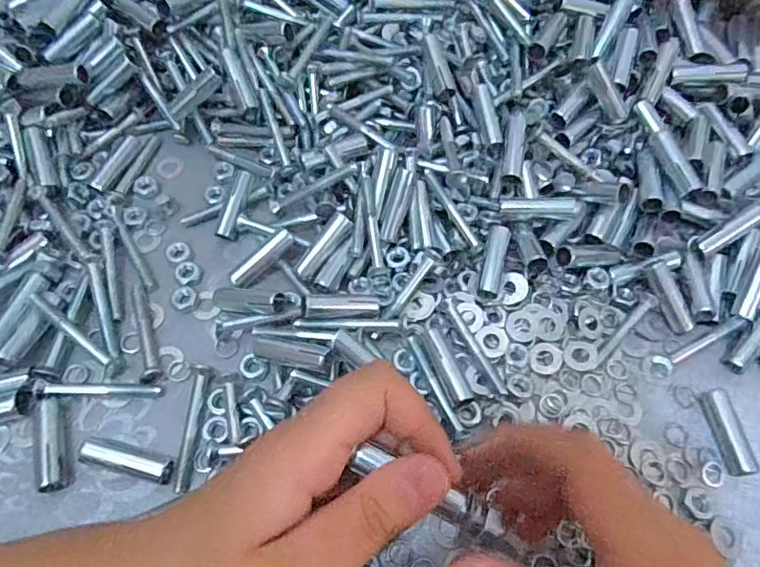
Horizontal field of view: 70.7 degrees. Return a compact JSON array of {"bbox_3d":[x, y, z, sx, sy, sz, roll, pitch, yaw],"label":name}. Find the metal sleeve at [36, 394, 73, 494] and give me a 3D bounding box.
[{"bbox_3d":[-0.144,0.070,0.237,0.011,0.010,0.042,-13,62,-10],"label":"metal sleeve"}]

